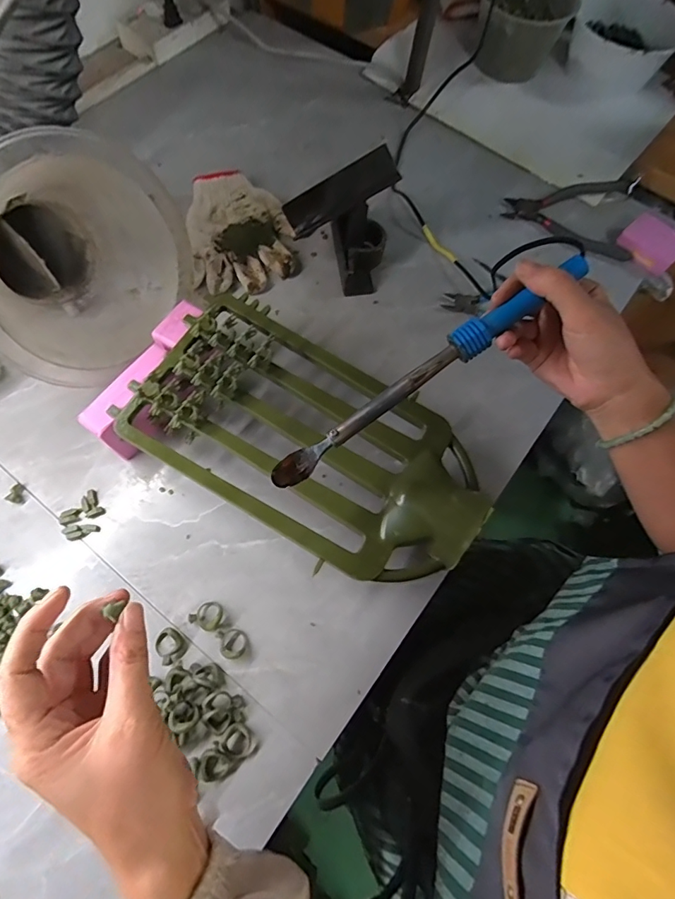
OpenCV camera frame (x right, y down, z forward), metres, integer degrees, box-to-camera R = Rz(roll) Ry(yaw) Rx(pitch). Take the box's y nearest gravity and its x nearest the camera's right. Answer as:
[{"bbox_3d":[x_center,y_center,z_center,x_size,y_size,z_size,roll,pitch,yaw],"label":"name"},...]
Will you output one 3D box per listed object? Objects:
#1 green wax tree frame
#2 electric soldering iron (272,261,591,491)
[{"bbox_3d":[-0.030,-0.015,0.426,0.350,0.048,0.184,29,69,9],"label":"green wax tree frame"},{"bbox_3d":[0.066,-0.058,0.356,0.280,0.023,0.022,-36,72,6],"label":"electric soldering iron"}]

